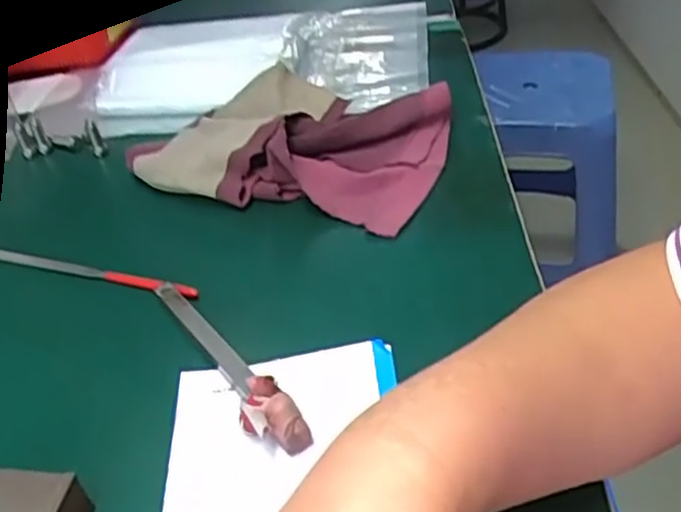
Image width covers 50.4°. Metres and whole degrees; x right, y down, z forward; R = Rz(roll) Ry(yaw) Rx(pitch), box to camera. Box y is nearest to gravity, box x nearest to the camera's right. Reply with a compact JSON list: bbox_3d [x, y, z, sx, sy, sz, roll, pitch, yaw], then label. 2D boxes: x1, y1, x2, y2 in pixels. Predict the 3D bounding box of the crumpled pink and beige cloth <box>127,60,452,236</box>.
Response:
[{"bbox_3d":[-0.032,-0.085,0.506,0.207,0.034,0.136,12,42,23],"label":"crumpled pink and beige cloth"}]

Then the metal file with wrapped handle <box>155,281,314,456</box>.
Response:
[{"bbox_3d":[-0.058,0.048,0.357,0.022,0.020,0.140,-24,41,-20],"label":"metal file with wrapped handle"}]

